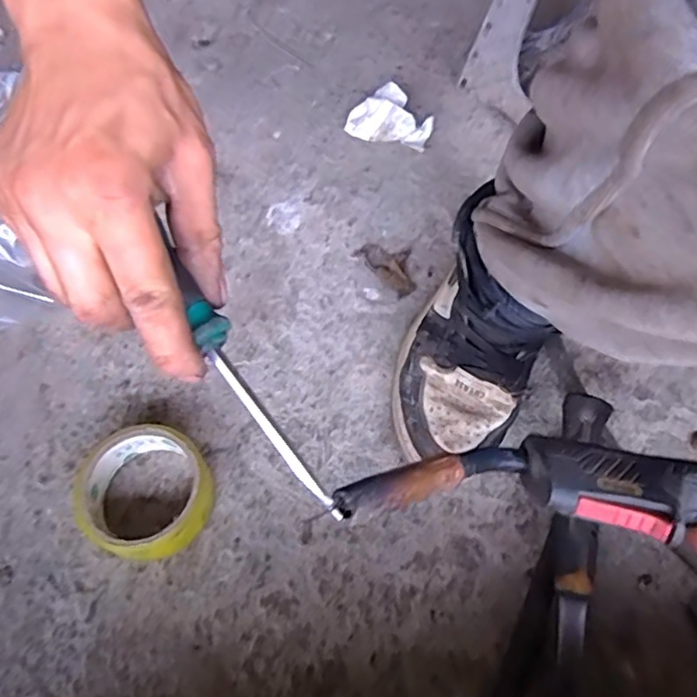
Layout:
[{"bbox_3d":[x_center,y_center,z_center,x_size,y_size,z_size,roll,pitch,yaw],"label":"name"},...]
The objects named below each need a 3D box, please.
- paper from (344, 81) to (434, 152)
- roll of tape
[{"bbox_3d":[0.046,-0.250,0.671,0.090,0.046,0.047,16,63,6],"label":"paper"},{"bbox_3d":[-0.156,0.109,0.472,0.095,0.040,0.099,1,62,-2],"label":"roll of tape"}]

